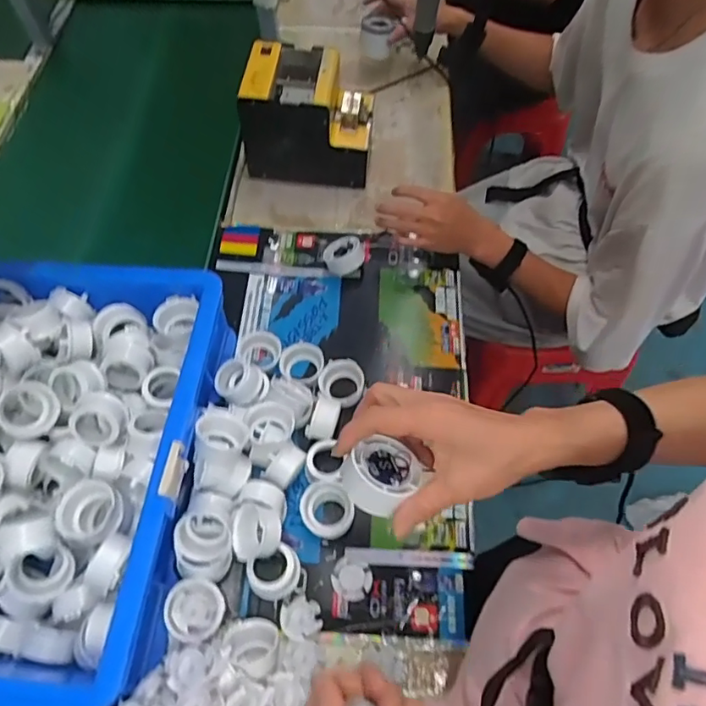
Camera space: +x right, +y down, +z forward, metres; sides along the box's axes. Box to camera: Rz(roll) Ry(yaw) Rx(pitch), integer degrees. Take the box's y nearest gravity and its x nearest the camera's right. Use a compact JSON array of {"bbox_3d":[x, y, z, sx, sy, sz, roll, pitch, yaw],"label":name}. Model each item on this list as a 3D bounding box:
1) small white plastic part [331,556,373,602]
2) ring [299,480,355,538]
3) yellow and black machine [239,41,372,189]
[{"bbox_3d":[-0.001,0.234,0.558,0.040,0.006,0.038,0,61,0],"label":"small white plastic part"},{"bbox_3d":[-0.030,0.170,0.580,0.058,0.033,0.055,6,68,-14],"label":"ring"},{"bbox_3d":[-0.065,-0.343,0.793,0.180,0.145,0.110,3,61,2],"label":"yellow and black machine"}]

